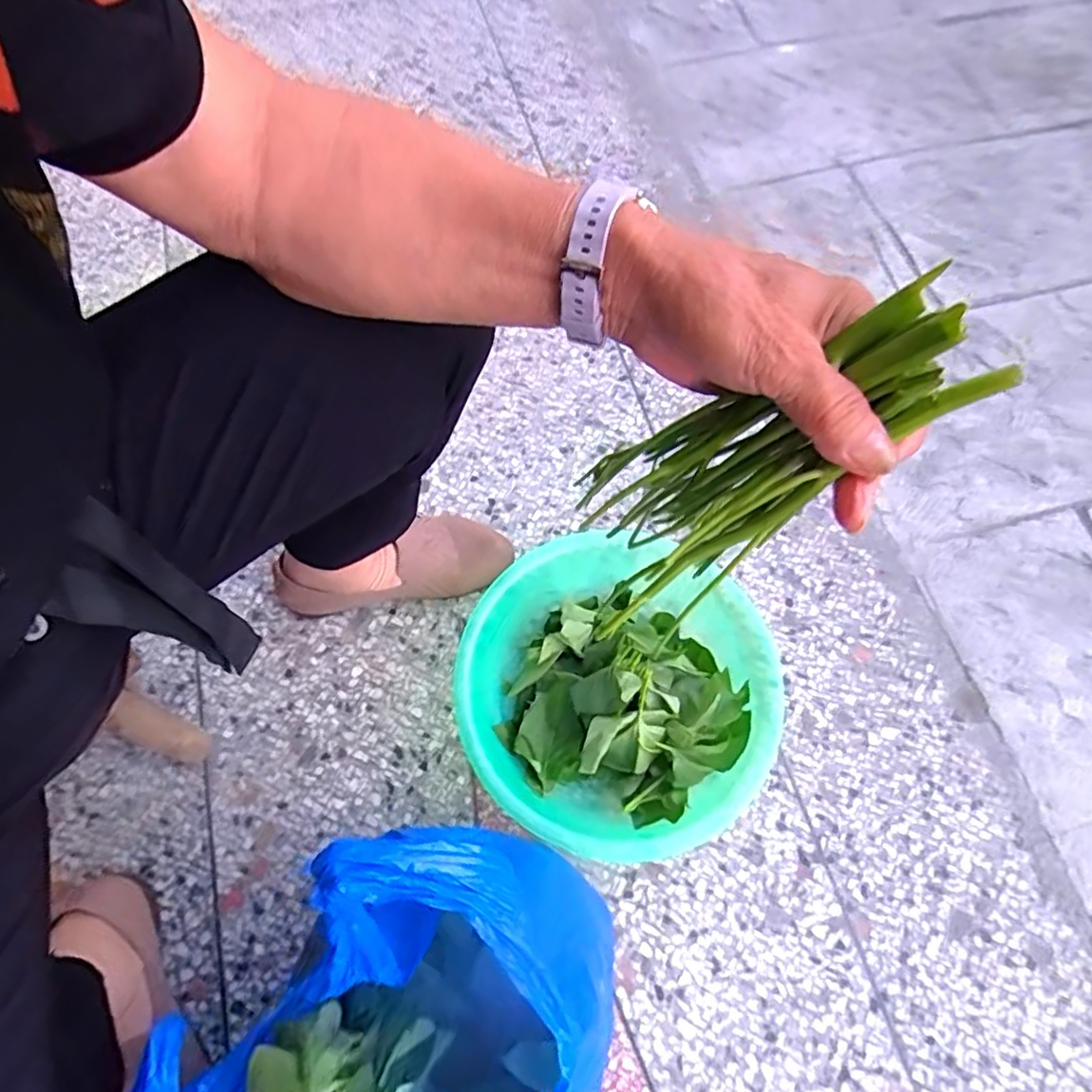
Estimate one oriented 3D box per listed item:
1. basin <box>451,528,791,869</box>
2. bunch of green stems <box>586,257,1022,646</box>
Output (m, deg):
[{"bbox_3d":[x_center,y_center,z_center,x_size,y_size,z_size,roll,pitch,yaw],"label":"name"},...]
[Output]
[{"bbox_3d":[0.076,0.141,0.631,0.314,0.087,0.279,26,70,11],"label":"basin"},{"bbox_3d":[0.091,-0.034,0.302,0.043,0.210,0.090,9,63,-33],"label":"bunch of green stems"}]

